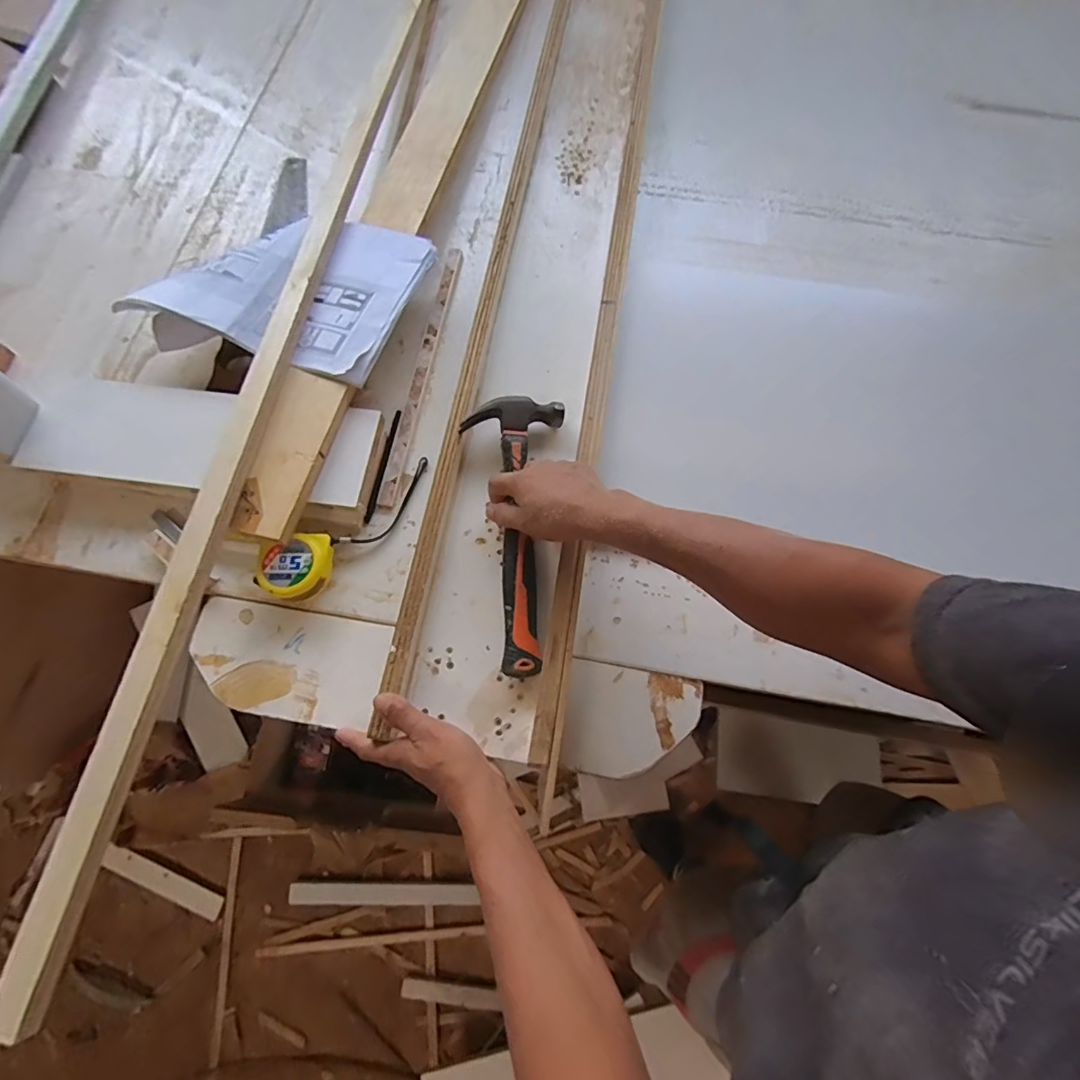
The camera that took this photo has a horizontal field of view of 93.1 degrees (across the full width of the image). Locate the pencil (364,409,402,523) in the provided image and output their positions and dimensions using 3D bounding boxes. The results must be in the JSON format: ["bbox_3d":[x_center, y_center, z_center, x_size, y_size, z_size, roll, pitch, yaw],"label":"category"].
[{"bbox_3d":[-0.169,-0.082,0.556,0.007,0.007,0.134,9,71,2],"label":"pencil"}]

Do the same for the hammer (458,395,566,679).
[{"bbox_3d":[-0.023,-0.014,0.496,0.097,0.022,0.279,-1,73,-1],"label":"hammer"}]

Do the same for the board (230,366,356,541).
[{"bbox_3d":[-0.245,-0.086,0.503,0.060,0.017,0.174,15,72,4],"label":"board"}]

